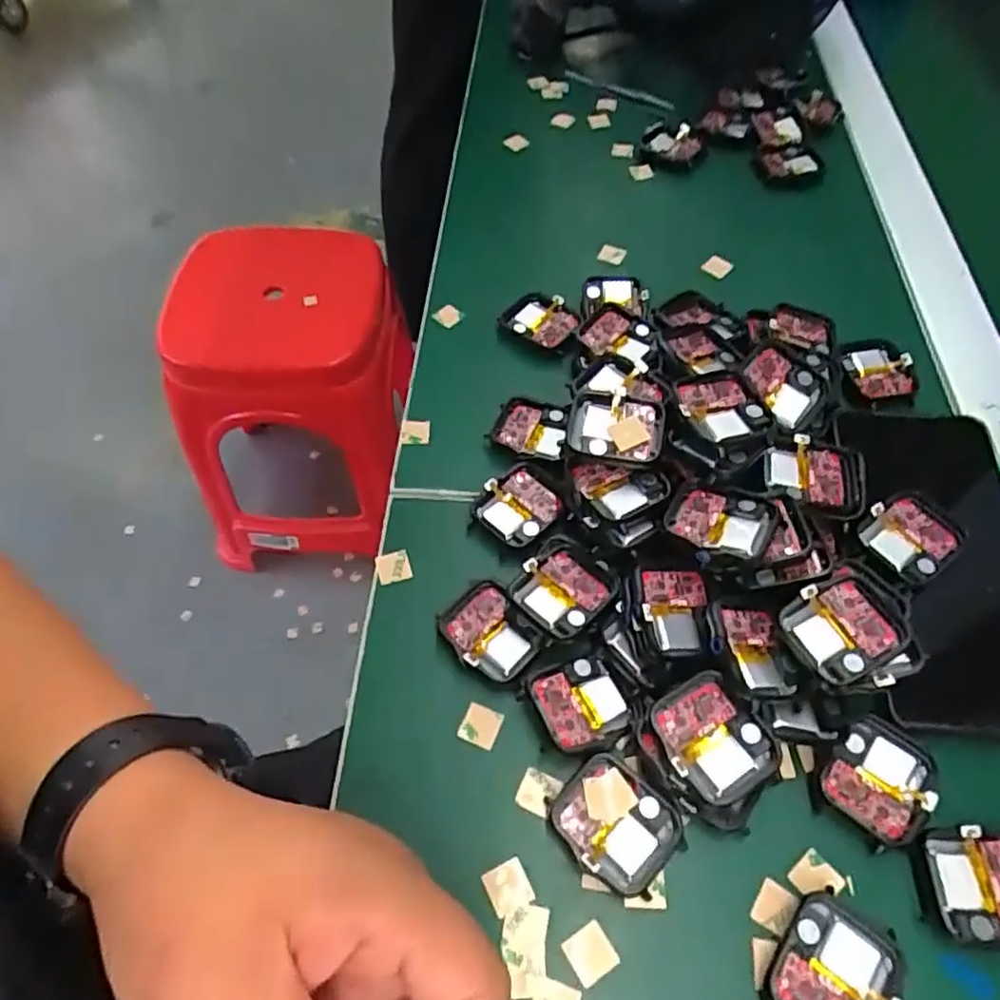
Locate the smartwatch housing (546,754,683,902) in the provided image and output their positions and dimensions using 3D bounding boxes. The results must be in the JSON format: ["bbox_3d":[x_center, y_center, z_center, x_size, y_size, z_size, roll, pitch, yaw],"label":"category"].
[{"bbox_3d":[0.043,0.121,0.263,0.036,0.008,0.045,-38,65,-22],"label":"smartwatch housing"}]

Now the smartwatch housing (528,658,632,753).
[{"bbox_3d":[0.034,0.084,0.288,0.037,0.010,0.037,-17,58,-11],"label":"smartwatch housing"}]

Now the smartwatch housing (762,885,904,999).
[{"bbox_3d":[0.114,0.161,0.236,0.037,0.010,0.046,33,63,20],"label":"smartwatch housing"}]

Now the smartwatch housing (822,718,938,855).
[{"bbox_3d":[0.146,0.107,0.268,0.037,0.011,0.040,38,65,22],"label":"smartwatch housing"}]

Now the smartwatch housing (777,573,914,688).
[{"bbox_3d":[0.139,0.050,0.280,0.044,0.010,0.037,-21,59,-14],"label":"smartwatch housing"}]

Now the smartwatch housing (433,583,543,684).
[{"bbox_3d":[-0.005,0.058,0.305,0.033,0.009,0.043,-30,62,-18],"label":"smartwatch housing"}]

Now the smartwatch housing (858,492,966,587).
[{"bbox_3d":[0.186,0.016,0.315,0.040,0.006,0.036,-35,63,-21],"label":"smartwatch housing"}]

